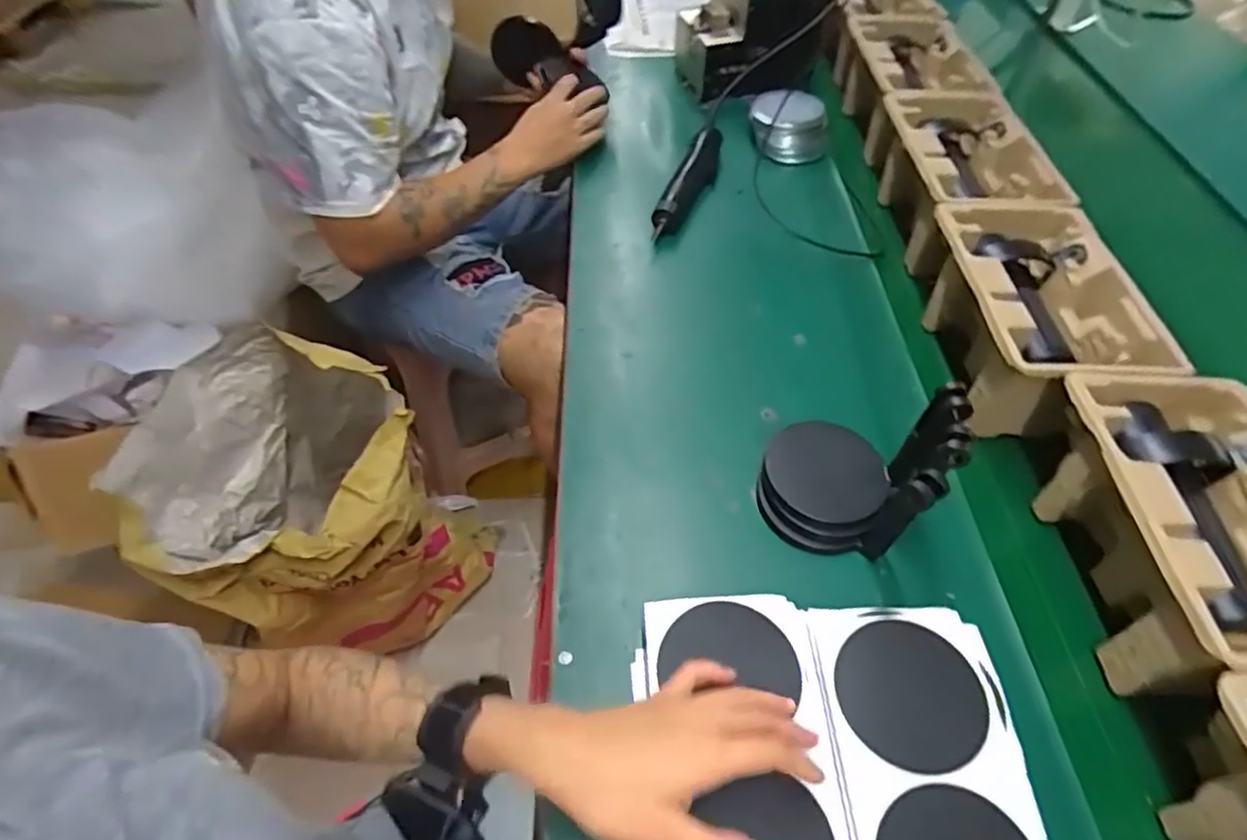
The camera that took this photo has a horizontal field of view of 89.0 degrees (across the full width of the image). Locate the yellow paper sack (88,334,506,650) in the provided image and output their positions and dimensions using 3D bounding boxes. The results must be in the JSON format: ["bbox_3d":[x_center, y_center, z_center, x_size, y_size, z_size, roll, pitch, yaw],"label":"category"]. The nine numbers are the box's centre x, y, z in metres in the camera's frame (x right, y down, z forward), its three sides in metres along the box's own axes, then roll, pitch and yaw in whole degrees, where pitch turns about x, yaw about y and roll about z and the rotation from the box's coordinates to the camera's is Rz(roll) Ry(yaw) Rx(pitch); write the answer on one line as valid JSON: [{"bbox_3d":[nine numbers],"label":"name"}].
[{"bbox_3d":[-0.429,0.159,0.970,0.314,0.545,0.349,17,57,9],"label":"yellow paper sack"}]

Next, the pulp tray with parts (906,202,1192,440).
[{"bbox_3d":[0.383,-0.111,0.614,0.151,0.106,0.254,2,56,-2],"label":"pulp tray with parts"}]

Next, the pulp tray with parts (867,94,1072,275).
[{"bbox_3d":[0.390,-0.292,0.754,0.152,0.102,0.252,0,56,-2],"label":"pulp tray with parts"}]

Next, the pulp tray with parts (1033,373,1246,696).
[{"bbox_3d":[0.416,0.081,0.476,0.142,0.108,0.232,2,56,-1],"label":"pulp tray with parts"}]

